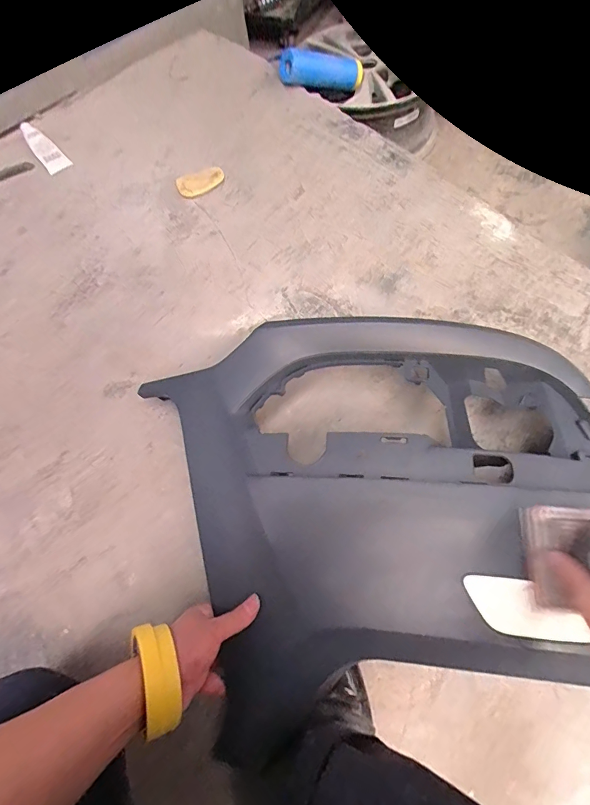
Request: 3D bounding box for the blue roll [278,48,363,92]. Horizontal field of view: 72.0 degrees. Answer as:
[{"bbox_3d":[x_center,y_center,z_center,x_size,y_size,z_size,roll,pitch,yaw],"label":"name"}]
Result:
[{"bbox_3d":[0.086,-0.914,1.121,0.244,0.076,0.063,-9,61,-19],"label":"blue roll"}]

